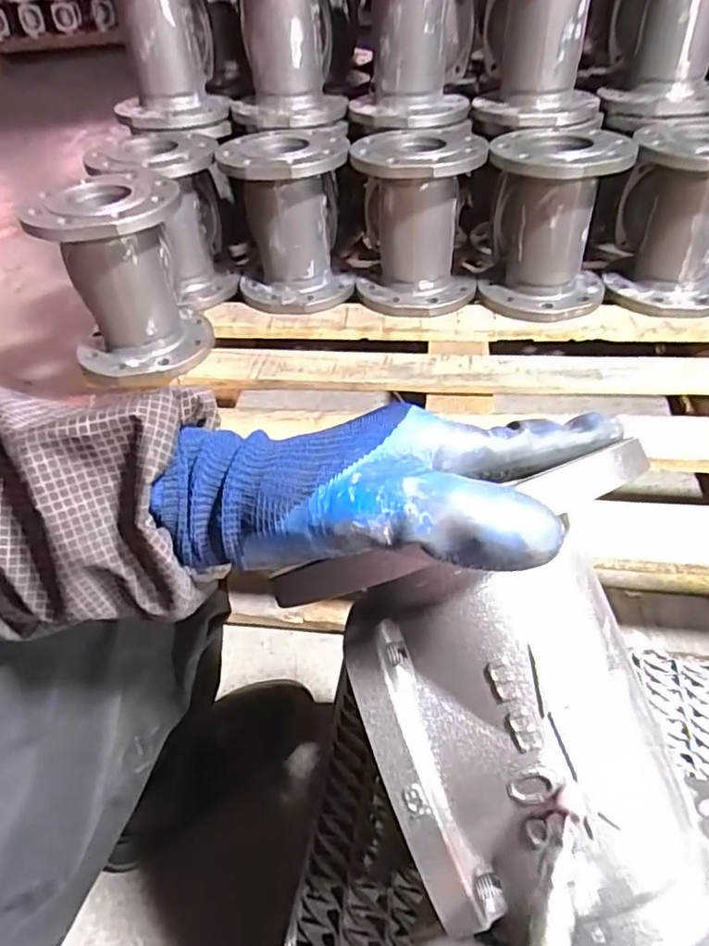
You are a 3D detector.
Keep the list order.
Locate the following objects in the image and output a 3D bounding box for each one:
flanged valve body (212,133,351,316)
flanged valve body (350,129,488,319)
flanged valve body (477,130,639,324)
[{"bbox_3d":[-0.103,-0.383,0.933,0.171,0.216,0.162,-17,46,-14],"label":"flanged valve body"},{"bbox_3d":[0.094,-0.371,0.913,0.175,0.220,0.163,3,44,6],"label":"flanged valve body"},{"bbox_3d":[0.287,-0.364,0.889,0.182,0.218,0.164,21,49,24],"label":"flanged valve body"}]

